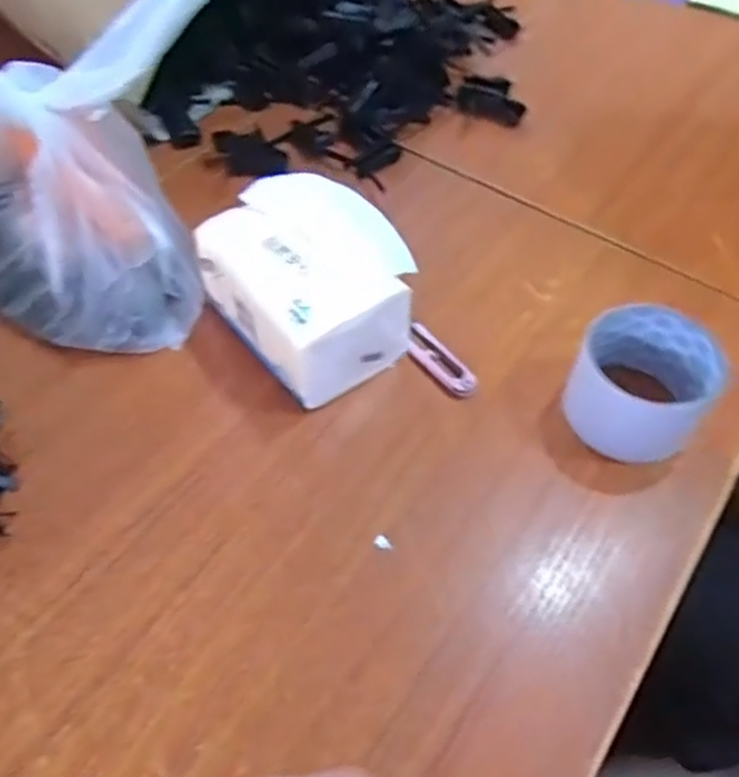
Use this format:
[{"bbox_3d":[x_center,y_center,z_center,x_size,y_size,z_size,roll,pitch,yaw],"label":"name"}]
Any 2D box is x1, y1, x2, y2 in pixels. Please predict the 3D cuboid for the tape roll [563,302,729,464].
[{"bbox_3d":[0.176,-0.003,0.456,0.086,0.059,0.089,1,54,-2],"label":"tape roll"}]

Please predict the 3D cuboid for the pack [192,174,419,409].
[{"bbox_3d":[-0.039,-0.072,0.481,0.112,0.085,0.133,-30,60,-22],"label":"pack"}]

